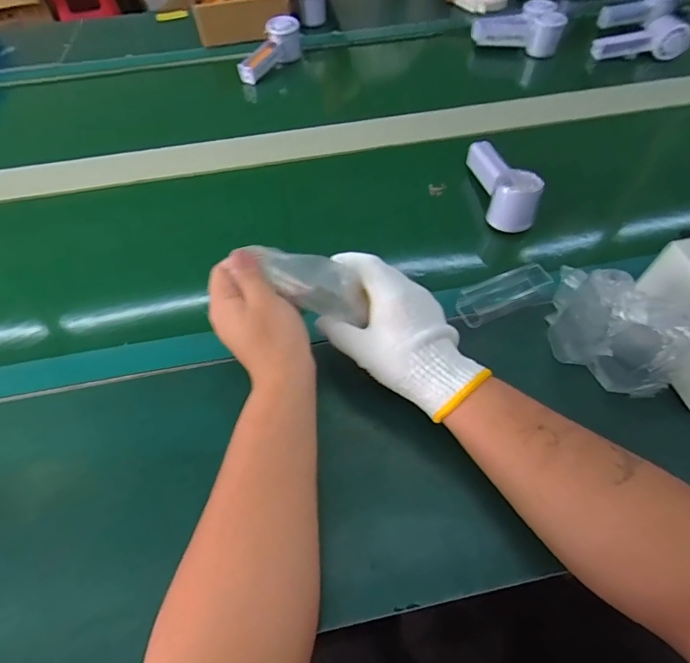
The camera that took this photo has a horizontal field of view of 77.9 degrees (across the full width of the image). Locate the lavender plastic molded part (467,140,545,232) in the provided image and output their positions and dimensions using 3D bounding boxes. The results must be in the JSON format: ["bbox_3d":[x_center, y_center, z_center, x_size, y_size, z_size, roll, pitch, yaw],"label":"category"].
[{"bbox_3d":[0.204,-0.201,0.555,0.058,0.050,0.151,-4,55,0],"label":"lavender plastic molded part"}]

